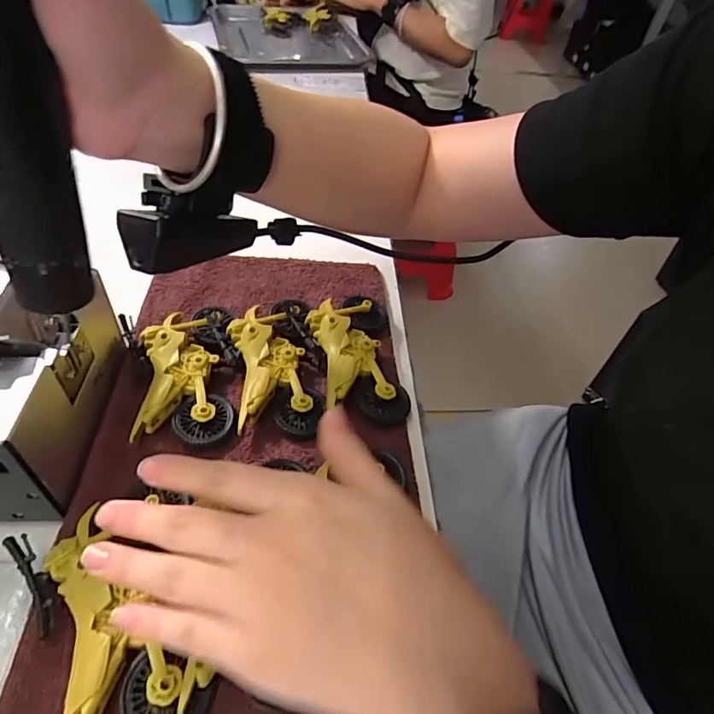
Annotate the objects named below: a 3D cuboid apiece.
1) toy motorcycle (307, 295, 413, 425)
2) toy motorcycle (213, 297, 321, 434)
[{"bbox_3d":[-0.001,-0.004,0.343,0.060,0.024,0.110,-3,47,-10],"label":"toy motorcycle"},{"bbox_3d":[-0.058,0.002,0.329,0.065,0.024,0.106,-6,48,-13],"label":"toy motorcycle"}]

